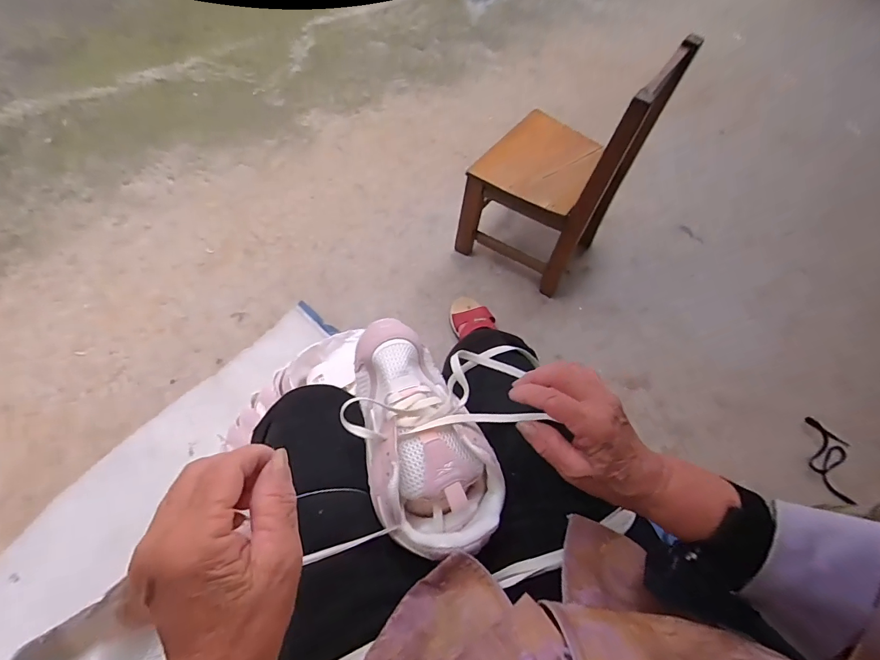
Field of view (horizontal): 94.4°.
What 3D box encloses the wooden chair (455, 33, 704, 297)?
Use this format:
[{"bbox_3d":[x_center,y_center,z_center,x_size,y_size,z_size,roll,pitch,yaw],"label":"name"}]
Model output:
[{"bbox_3d":[0.238,-0.340,0.869,0.287,0.504,0.250,30,66,11],"label":"wooden chair"}]

